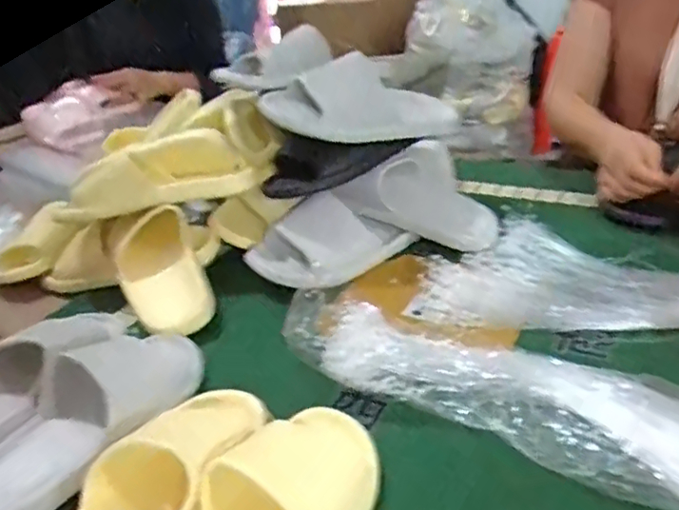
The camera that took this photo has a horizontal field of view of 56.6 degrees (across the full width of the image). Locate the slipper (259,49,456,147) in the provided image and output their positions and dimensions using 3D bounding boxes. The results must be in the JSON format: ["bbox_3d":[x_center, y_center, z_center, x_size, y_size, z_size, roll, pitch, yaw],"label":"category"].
[{"bbox_3d":[0.047,-0.196,0.805,0.277,0.105,0.078,1,23,-25],"label":"slipper"}]

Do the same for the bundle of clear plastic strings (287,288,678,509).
[{"bbox_3d":[0.167,0.118,0.518,0.474,0.051,0.129,16,36,37],"label":"bundle of clear plastic strings"}]

